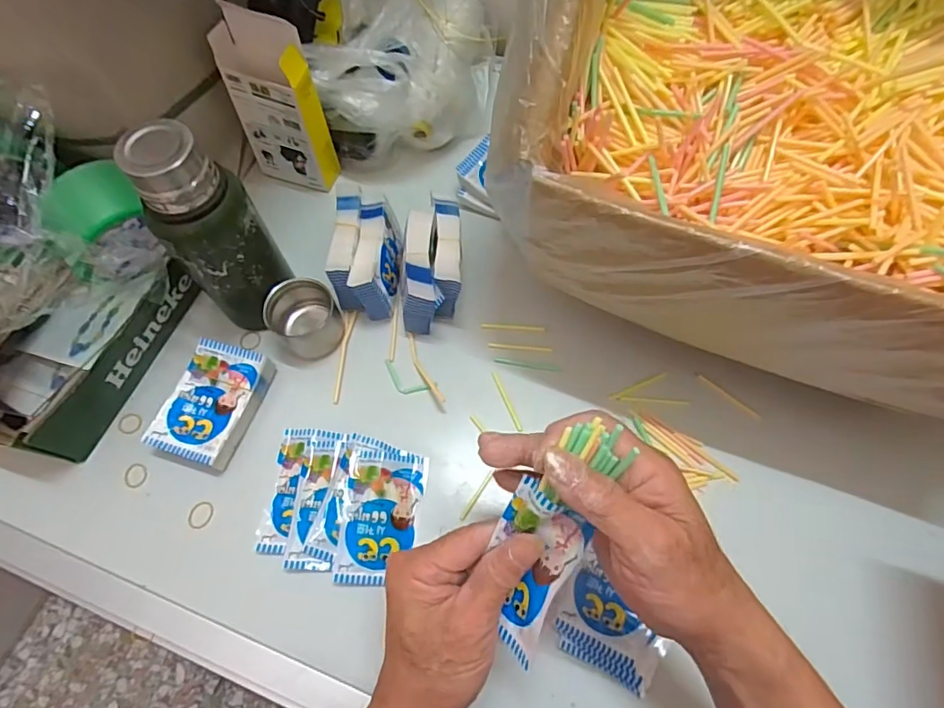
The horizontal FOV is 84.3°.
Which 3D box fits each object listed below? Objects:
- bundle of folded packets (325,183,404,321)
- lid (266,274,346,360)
[{"bbox_3d":[-0.099,-0.093,0.503,0.059,0.073,0.112,3,65,3],"label":"bundle of folded packets"},{"bbox_3d":[-0.156,-0.031,0.488,0.065,0.049,0.064,-34,68,-13],"label":"lid"}]

